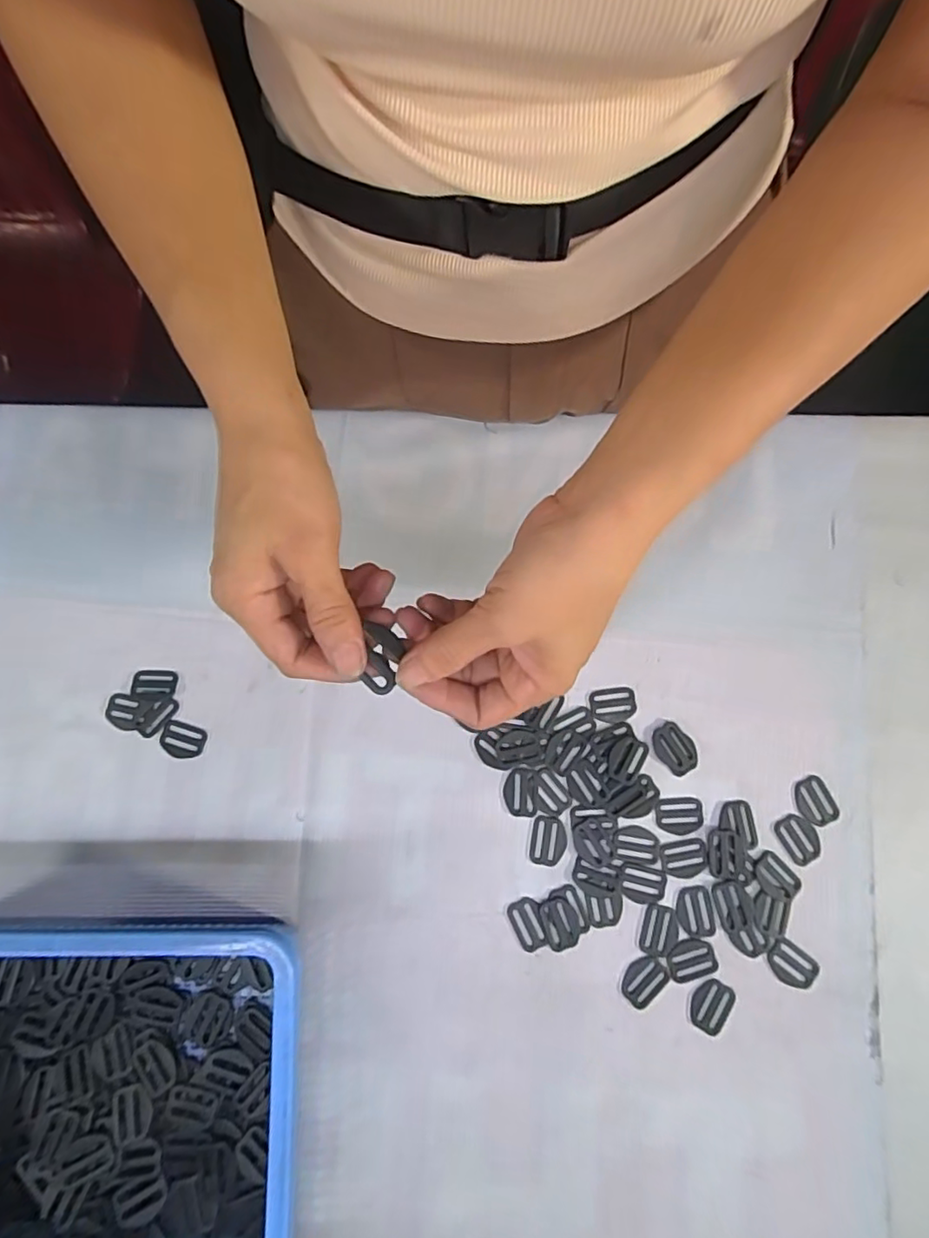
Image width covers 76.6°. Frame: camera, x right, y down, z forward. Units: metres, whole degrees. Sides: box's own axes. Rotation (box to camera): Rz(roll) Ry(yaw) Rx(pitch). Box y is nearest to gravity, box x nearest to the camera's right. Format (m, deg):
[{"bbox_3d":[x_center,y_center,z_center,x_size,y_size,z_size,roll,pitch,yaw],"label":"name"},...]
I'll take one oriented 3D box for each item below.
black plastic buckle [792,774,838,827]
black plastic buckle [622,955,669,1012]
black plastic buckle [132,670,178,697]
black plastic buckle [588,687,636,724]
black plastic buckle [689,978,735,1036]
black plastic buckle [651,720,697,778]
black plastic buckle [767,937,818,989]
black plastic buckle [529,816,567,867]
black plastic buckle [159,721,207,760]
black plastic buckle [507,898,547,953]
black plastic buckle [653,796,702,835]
[{"bbox_3d":[0.243,0.128,0.410,0.023,0.006,0.032,-26,79,-4],"label":"black plastic buckle"},{"bbox_3d":[0.120,0.242,0.392,0.022,0.004,0.032,42,82,9],"label":"black plastic buckle"},{"bbox_3d":[-0.228,0.047,0.430,0.033,0.004,0.020,1,79,2],"label":"black plastic buckle"},{"bbox_3d":[0.106,0.062,0.422,0.032,0.004,0.024,-7,79,0],"label":"black plastic buckle"},{"bbox_3d":[0.163,0.256,0.388,0.023,0.004,0.032,30,81,7],"label":"black plastic buckle"},{"bbox_3d":[0.148,0.092,0.413,0.026,0.004,0.035,-38,80,-6],"label":"black plastic buckle"},{"bbox_3d":[0.219,0.232,0.393,0.033,0.005,0.024,38,82,8],"label":"black plastic buckle"},{"bbox_3d":[0.058,0.154,0.409,0.023,0.004,0.033,10,79,3],"label":"black plastic buckle"},{"bbox_3d":[-0.204,0.088,0.424,0.031,0.004,0.024,15,79,4],"label":"black plastic buckle"},{"bbox_3d":[0.043,0.207,0.398,0.021,0.004,0.032,-25,79,-4],"label":"black plastic buckle"},{"bbox_3d":[0.149,0.138,0.409,0.033,0.004,0.026,2,79,2],"label":"black plastic buckle"}]

